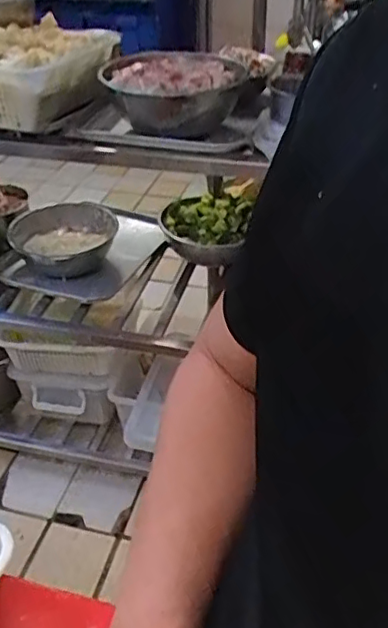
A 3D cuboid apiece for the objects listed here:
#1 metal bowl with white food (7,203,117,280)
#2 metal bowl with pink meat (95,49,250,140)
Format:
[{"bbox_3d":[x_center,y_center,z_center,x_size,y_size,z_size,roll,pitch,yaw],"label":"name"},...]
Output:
[{"bbox_3d":[-0.330,-0.183,1.503,0.206,0.095,0.250,27,44,32],"label":"metal bowl with white food"},{"bbox_3d":[-0.035,-0.395,1.098,0.242,0.105,0.229,0,36,0],"label":"metal bowl with pink meat"}]

